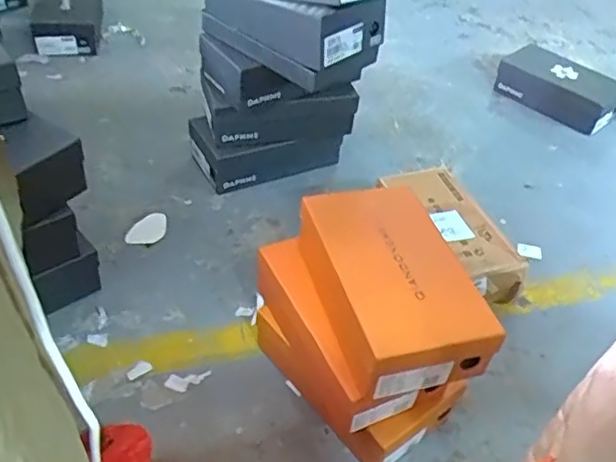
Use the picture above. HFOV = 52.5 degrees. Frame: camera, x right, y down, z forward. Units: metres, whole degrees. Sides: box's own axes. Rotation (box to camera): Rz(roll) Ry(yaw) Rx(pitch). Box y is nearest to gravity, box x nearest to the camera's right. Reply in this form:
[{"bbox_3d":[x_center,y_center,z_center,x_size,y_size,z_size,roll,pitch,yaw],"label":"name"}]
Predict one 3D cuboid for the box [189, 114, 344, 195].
[{"bbox_3d":[-0.100,-0.203,1.388,0.306,0.115,0.192,-13,46,-21],"label":"box"}]

